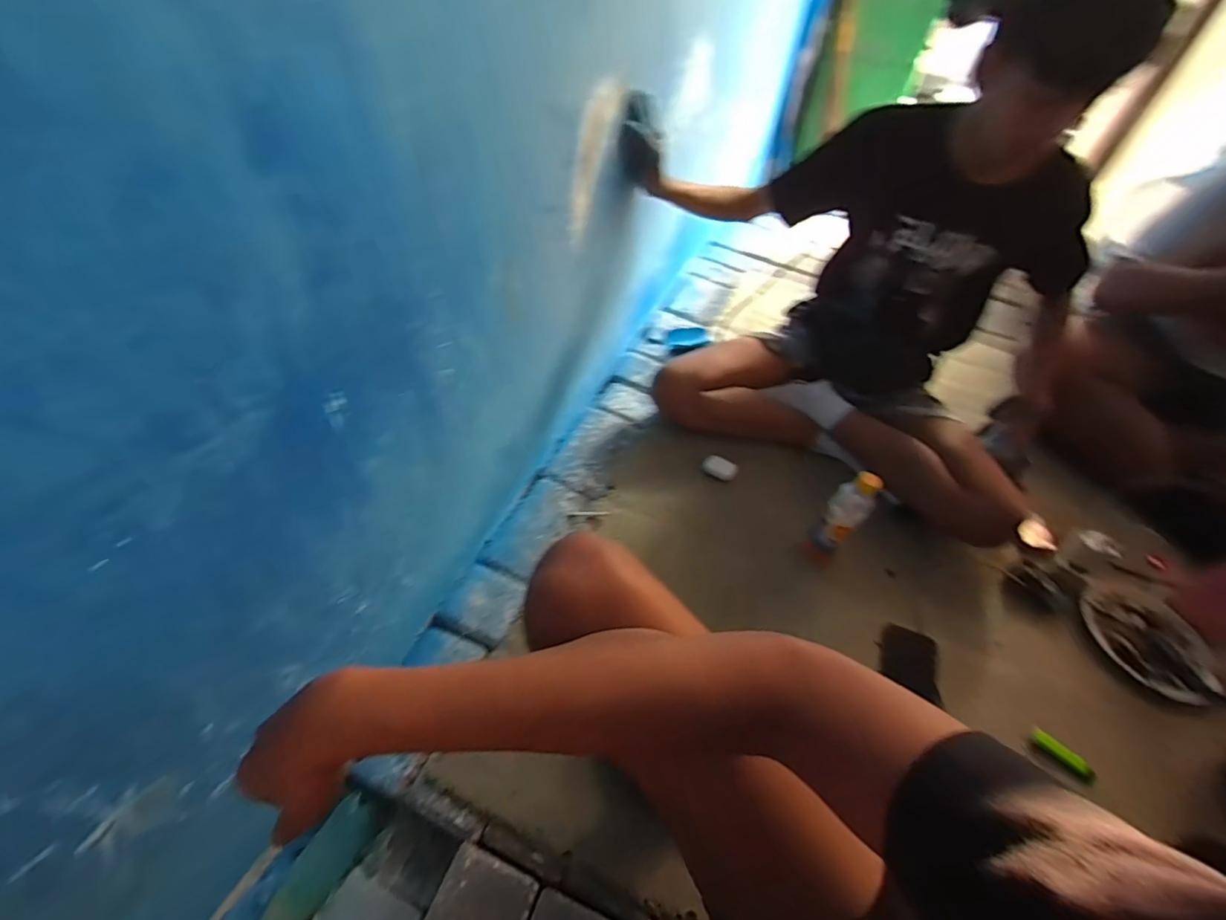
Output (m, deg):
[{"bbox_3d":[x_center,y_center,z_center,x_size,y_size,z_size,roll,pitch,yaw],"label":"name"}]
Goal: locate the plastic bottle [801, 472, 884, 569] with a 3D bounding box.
[{"bbox_3d":[0.380,0.097,0.883,0.059,0.187,0.058,35,53,23],"label":"plastic bottle"}]

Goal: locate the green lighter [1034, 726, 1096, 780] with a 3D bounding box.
[{"bbox_3d":[0.628,0.409,0.737,0.026,0.011,0.077,-34,59,-31],"label":"green lighter"}]

